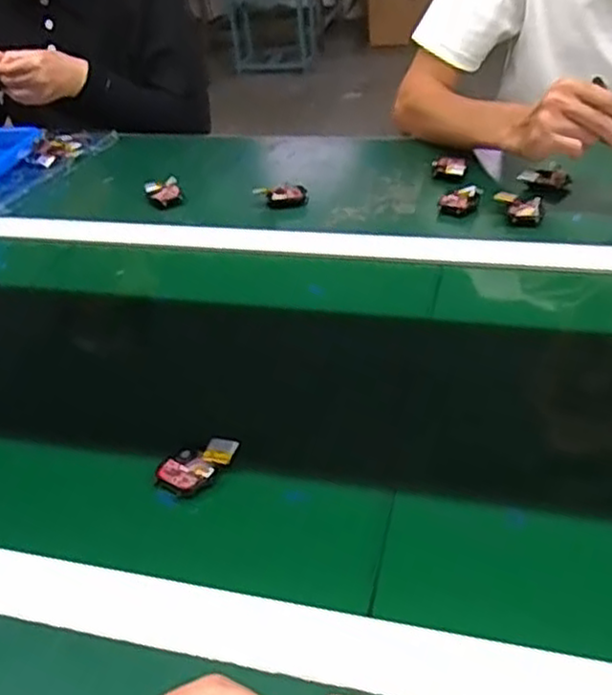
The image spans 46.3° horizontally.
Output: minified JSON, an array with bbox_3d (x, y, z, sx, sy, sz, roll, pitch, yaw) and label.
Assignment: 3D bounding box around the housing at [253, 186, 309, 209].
[{"bbox_3d":[-0.029,-0.179,0.854,0.062,0.023,0.026,-9,37,-3],"label":"housing"}]

